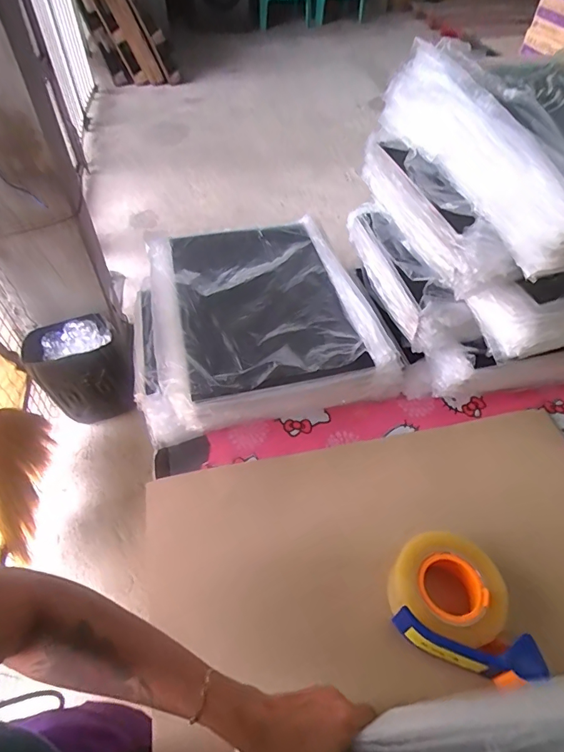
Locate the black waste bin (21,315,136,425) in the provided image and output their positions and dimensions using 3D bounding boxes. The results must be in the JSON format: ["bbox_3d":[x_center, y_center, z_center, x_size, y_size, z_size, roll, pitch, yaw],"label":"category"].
[{"bbox_3d":[-0.693,-0.021,1.586,0.349,0.333,0.178,-8,51,-7],"label":"black waste bin"}]

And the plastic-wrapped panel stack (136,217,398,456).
[{"bbox_3d":[-0.049,-0.096,0.729,0.377,0.122,0.376,-12,52,-10],"label":"plastic-wrapped panel stack"}]

